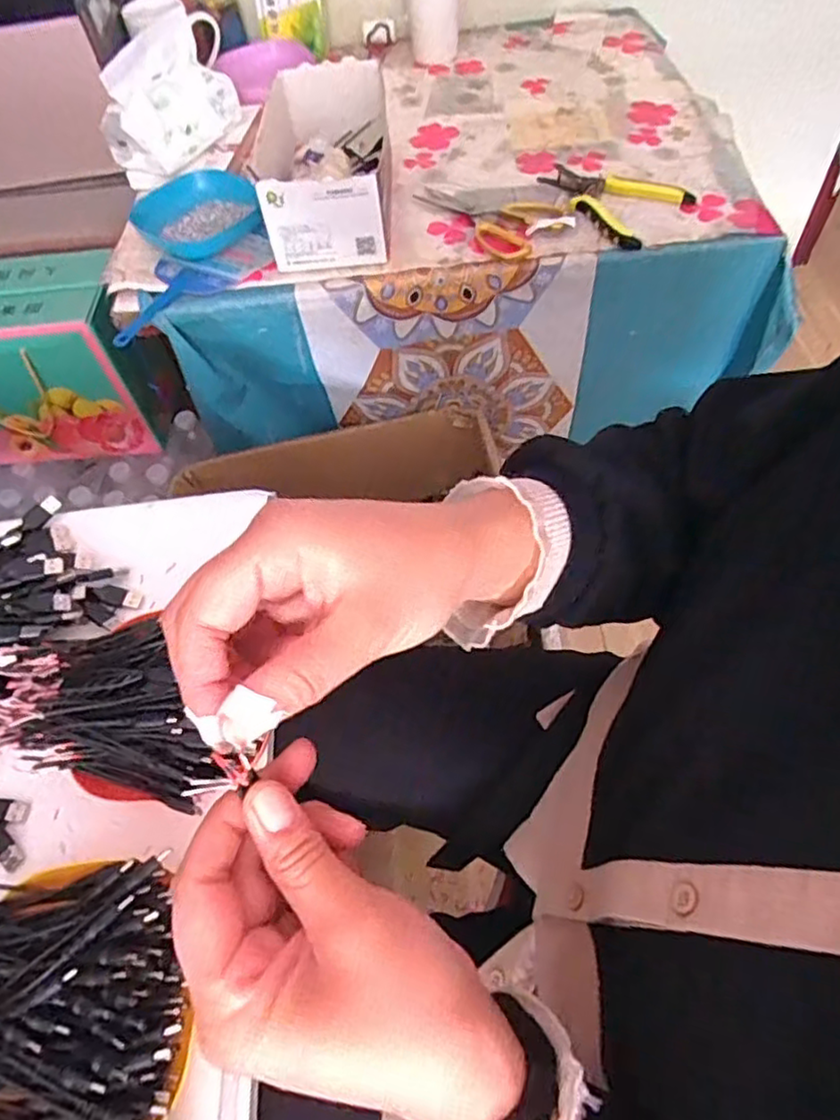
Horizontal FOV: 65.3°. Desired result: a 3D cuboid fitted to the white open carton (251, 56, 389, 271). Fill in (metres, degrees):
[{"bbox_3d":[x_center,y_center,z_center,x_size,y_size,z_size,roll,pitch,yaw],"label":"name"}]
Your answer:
[{"bbox_3d":[-0.103,-0.444,0.731,0.129,0.093,0.250,-4,58,2],"label":"white open carton"}]

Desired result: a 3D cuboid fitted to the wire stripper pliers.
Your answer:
[{"bbox_3d":[0.210,-0.410,0.732,0.120,0.011,0.153,-41,64,-19],"label":"wire stripper pliers"}]

